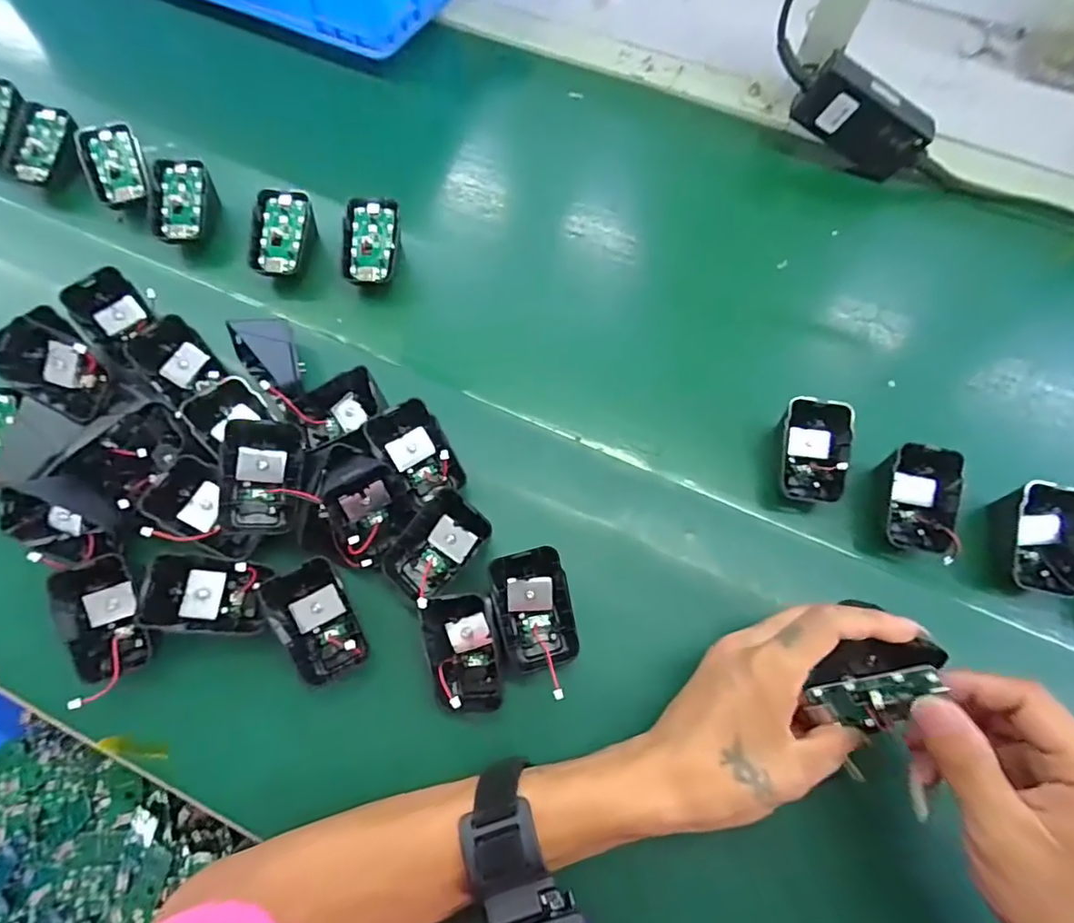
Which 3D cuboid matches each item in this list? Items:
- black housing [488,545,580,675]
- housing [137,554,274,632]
[{"bbox_3d":[-0.003,0.090,0.324,0.048,0.040,0.064,-12,65,-7],"label":"black housing"},{"bbox_3d":[-0.198,0.080,0.323,0.064,0.020,0.042,14,66,-29],"label":"housing"}]

